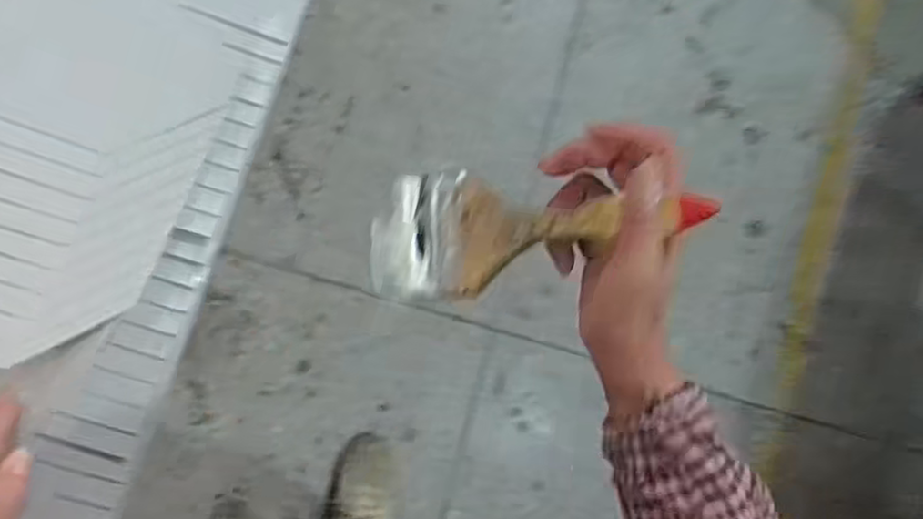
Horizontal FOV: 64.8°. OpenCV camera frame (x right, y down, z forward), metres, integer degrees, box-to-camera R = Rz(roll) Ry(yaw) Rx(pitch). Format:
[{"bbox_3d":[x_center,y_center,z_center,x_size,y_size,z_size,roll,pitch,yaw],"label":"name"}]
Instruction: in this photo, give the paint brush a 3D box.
[{"bbox_3d":[0.034,-0.019,0.409,0.196,0.014,0.073,-6,88,25],"label":"paint brush"}]

